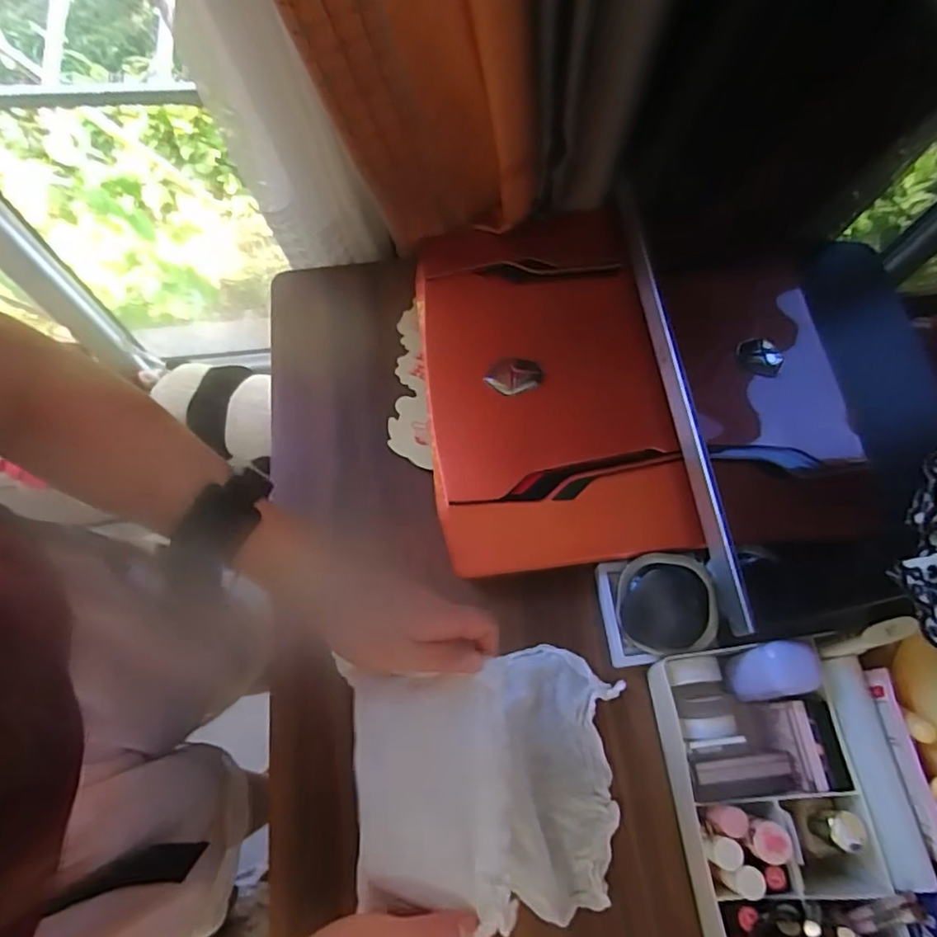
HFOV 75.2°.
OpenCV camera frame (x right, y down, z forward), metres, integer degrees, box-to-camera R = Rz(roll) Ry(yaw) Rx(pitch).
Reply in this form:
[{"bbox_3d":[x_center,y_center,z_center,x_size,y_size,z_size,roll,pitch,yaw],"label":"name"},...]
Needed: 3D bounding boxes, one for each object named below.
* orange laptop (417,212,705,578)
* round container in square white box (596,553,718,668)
[{"bbox_3d":[0.069,-0.091,0.608,0.225,0.029,0.374,-9,66,8],"label":"orange laptop"},{"bbox_3d":[0.161,0.114,0.507,0.086,0.060,0.084,-6,68,-1],"label":"round container in square white box"}]

